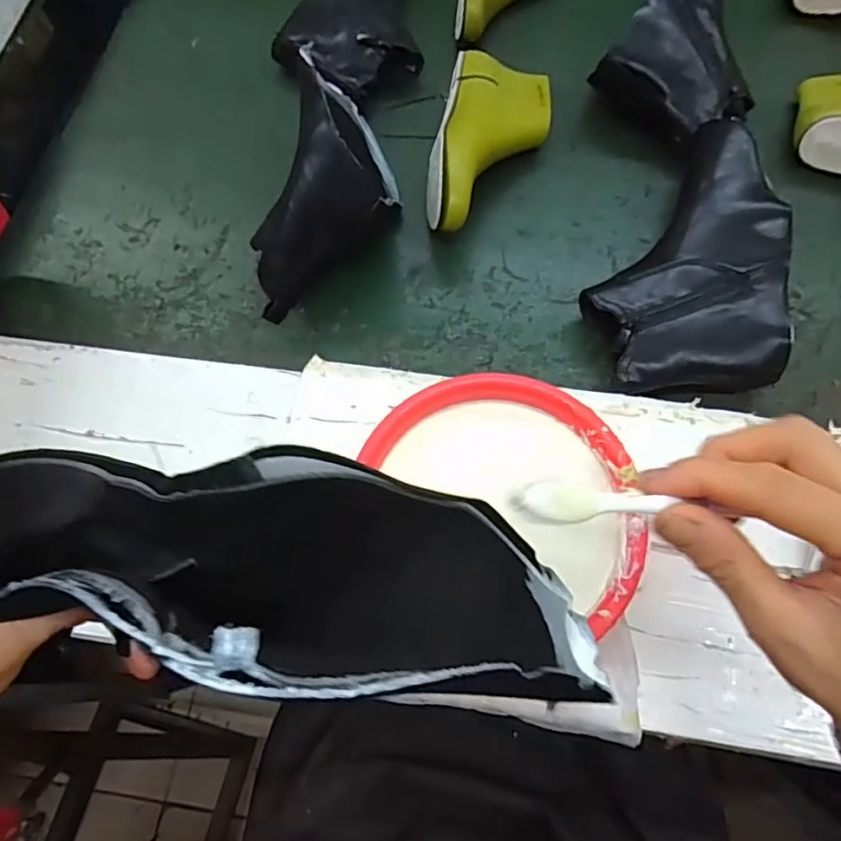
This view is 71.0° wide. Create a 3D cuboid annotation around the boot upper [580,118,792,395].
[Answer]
[{"bbox_3d":[0.231,-0.146,0.529,0.151,0.076,0.254,4,69,4],"label":"boot upper"}]

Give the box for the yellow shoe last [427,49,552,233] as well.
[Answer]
[{"bbox_3d":[0.068,-0.274,0.587,0.108,0.071,0.227,12,70,7],"label":"yellow shoe last"}]

